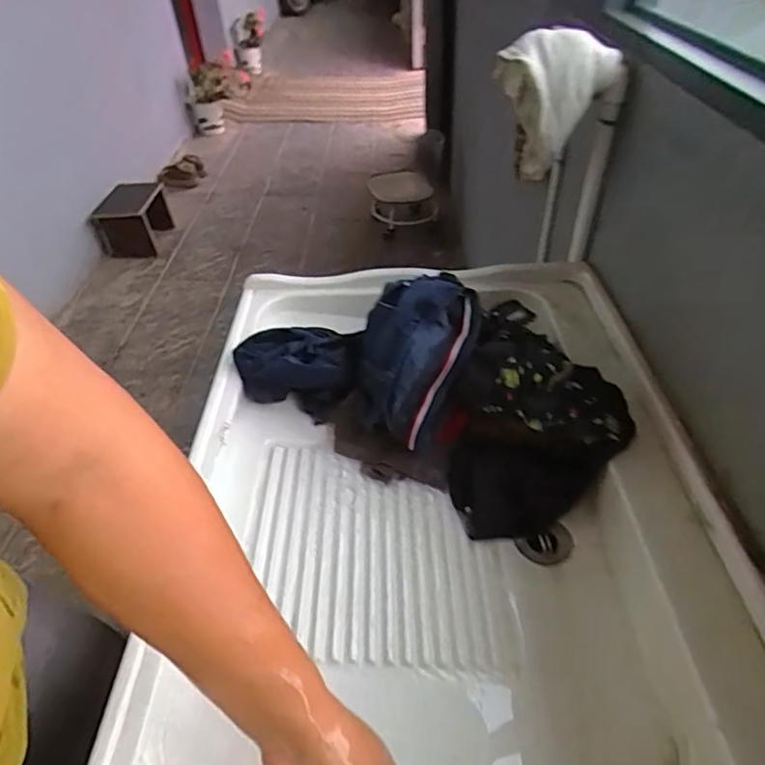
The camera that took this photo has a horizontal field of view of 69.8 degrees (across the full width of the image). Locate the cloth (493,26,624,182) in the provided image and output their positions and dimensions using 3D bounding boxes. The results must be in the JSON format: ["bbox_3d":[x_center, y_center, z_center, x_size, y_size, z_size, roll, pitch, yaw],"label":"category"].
[{"bbox_3d":[0.222,-0.367,0.738,0.134,0.173,0.108,30,52,31],"label":"cloth"}]

